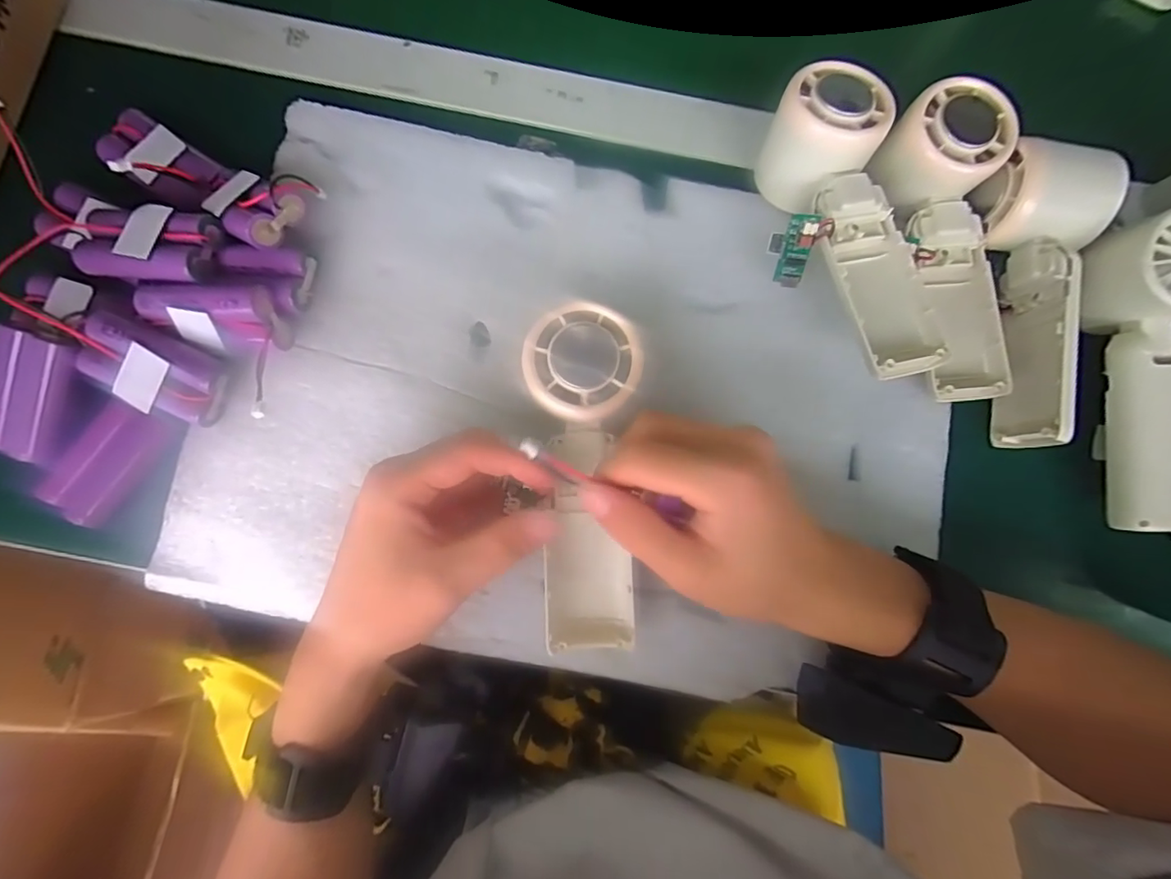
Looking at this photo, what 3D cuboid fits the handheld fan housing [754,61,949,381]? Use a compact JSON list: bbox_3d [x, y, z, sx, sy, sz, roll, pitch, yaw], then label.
[{"bbox_3d":[0.139,-0.112,0.282,0.060,0.052,0.167,-13,82,-3],"label":"handheld fan housing"}]

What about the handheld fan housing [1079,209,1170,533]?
[{"bbox_3d":[0.305,-0.035,0.282,0.052,0.038,0.163,-4,93,-3],"label":"handheld fan housing"}]

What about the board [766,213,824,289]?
[{"bbox_3d":[0.107,-0.099,0.274,0.021,0.038,0.004,25,54,21],"label":"board"}]

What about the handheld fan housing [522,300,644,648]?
[{"bbox_3d":[0.001,0.020,0.248,0.051,0.028,0.165,-2,98,-3],"label":"handheld fan housing"}]

